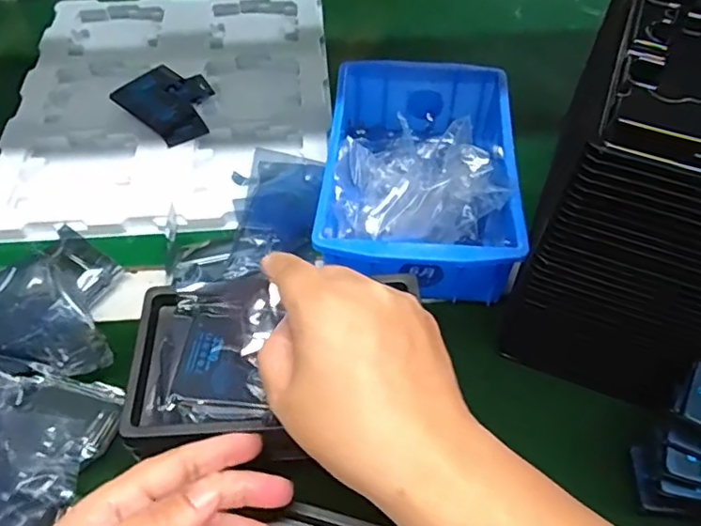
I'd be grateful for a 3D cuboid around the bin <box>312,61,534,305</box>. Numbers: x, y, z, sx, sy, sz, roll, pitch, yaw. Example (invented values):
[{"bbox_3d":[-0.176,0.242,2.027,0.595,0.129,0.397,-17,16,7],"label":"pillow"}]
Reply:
[{"bbox_3d":[0.050,-0.067,0.433,0.127,0.060,0.197,4,55,3],"label":"bin"}]

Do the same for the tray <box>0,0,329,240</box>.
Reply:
[{"bbox_3d":[-0.161,-0.155,0.534,0.272,0.014,0.318,-2,53,-1],"label":"tray"}]

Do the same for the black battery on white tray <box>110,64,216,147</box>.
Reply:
[{"bbox_3d":[-0.155,-0.143,0.516,0.097,0.019,0.077,39,63,24],"label":"black battery on white tray"}]

